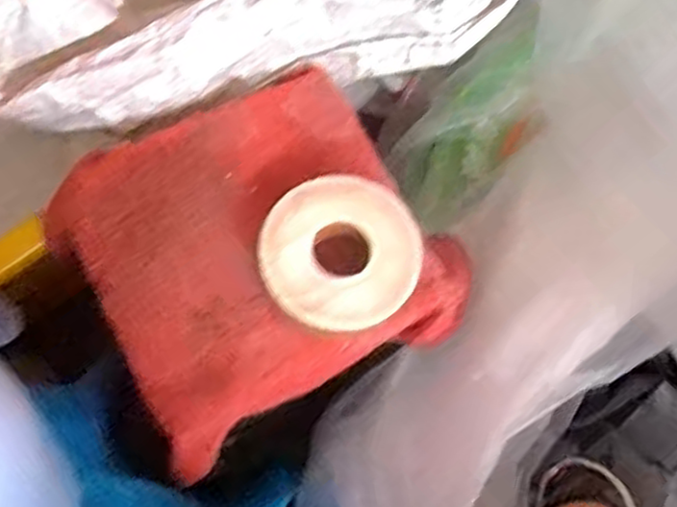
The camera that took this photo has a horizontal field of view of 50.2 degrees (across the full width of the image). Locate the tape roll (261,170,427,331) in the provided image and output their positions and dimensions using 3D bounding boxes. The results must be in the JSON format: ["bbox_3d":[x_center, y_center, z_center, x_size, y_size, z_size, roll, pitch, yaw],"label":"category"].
[{"bbox_3d":[0.001,0.001,0.460,0.097,0.028,0.097,1,74,-2],"label":"tape roll"}]

